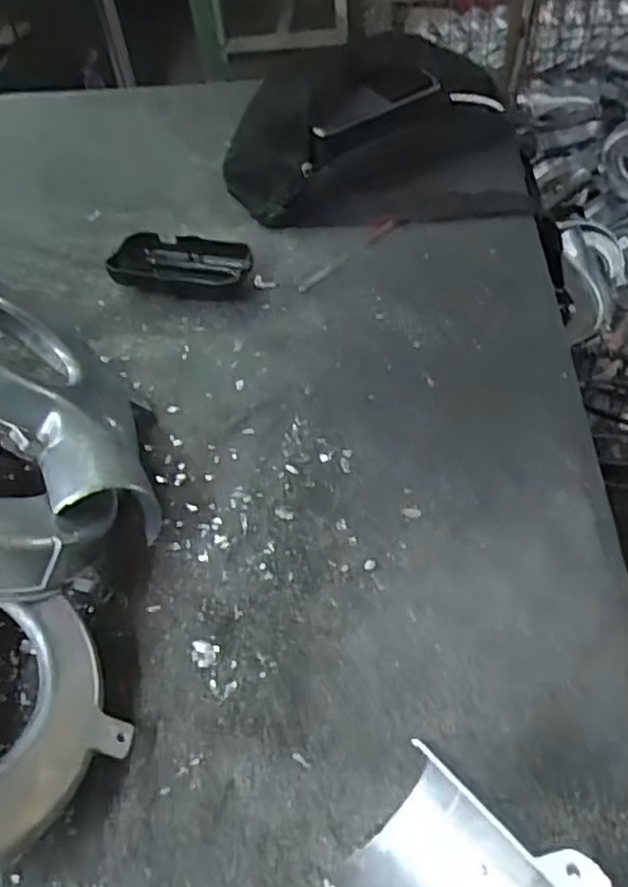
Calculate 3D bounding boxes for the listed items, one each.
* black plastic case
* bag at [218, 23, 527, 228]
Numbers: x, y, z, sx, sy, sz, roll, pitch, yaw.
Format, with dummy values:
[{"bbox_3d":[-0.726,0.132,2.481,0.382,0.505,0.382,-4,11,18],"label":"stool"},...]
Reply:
[{"bbox_3d":[-0.101,-0.138,0.552,0.105,0.028,0.047,3,50,8],"label":"black plastic case"},{"bbox_3d":[0.053,-0.281,0.635,0.263,0.085,0.204,-4,50,2],"label":"bag"}]

